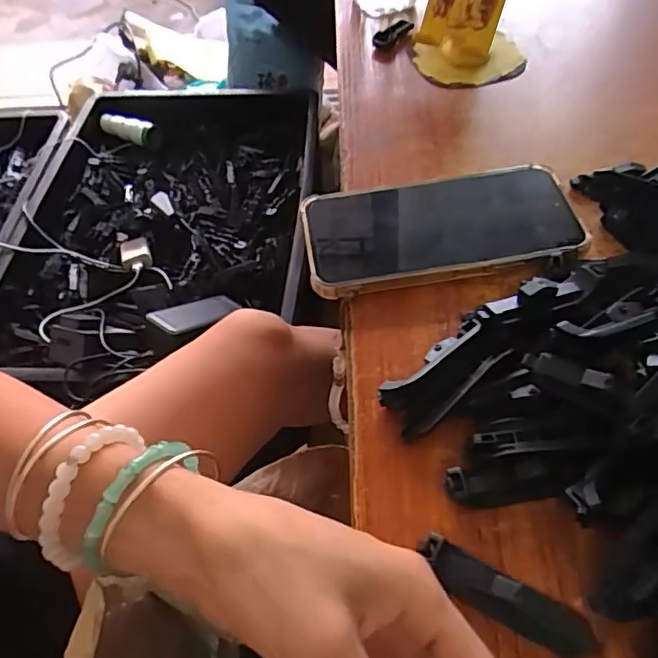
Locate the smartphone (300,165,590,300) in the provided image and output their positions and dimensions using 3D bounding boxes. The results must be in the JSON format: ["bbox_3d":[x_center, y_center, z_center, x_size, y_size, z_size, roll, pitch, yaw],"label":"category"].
[{"bbox_3d":[0.068,-0.067,0.360,0.166,0.009,0.083,-8,54,-2],"label":"smartphone"}]

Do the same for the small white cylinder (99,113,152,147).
[{"bbox_3d":[-0.353,-0.348,0.992,0.097,0.028,0.035,19,58,17],"label":"small white cylinder"}]

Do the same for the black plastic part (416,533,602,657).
[{"bbox_3d":[0.071,0.109,0.232,0.074,0.014,0.020,23,59,19],"label":"black plastic part"}]

